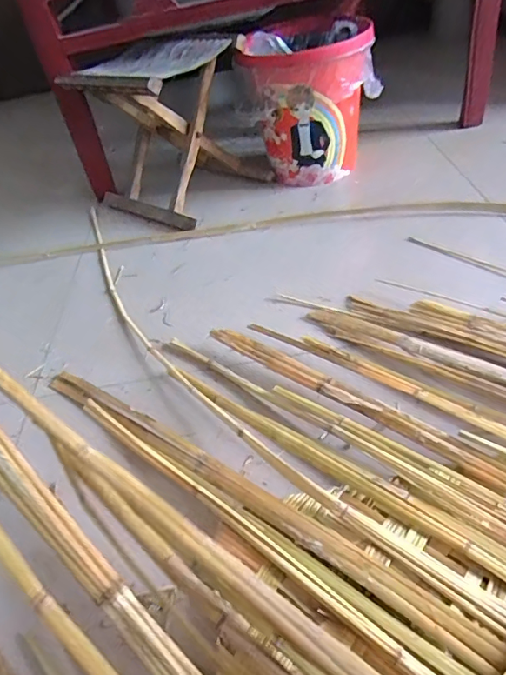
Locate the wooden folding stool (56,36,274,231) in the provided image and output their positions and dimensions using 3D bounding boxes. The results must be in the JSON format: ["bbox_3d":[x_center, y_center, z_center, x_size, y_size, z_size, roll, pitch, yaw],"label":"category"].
[{"bbox_3d":[-0.195,-0.441,1.075,0.352,0.281,0.257,22,51,34],"label":"wooden folding stool"}]

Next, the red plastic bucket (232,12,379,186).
[{"bbox_3d":[0.131,-0.498,1.064,0.244,0.261,0.242,3,42,17],"label":"red plastic bucket"}]

